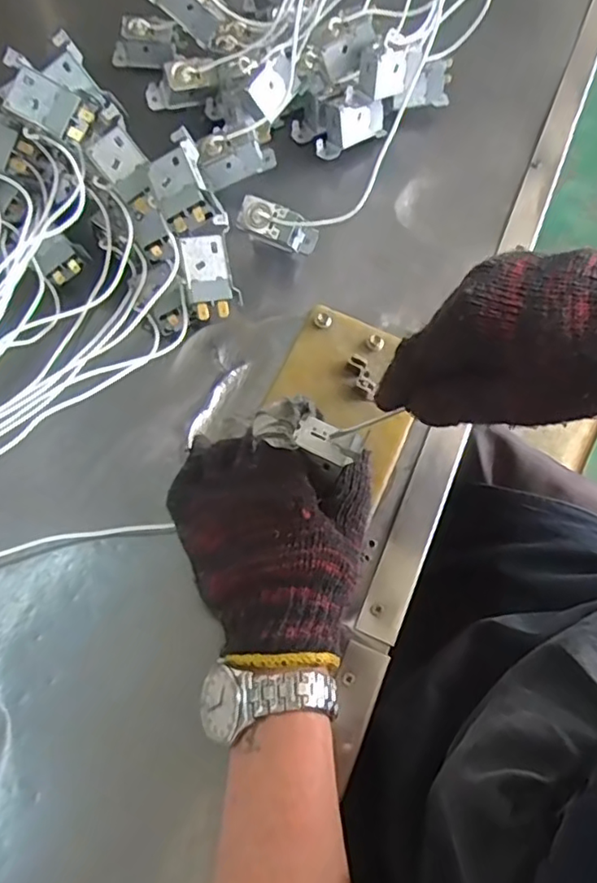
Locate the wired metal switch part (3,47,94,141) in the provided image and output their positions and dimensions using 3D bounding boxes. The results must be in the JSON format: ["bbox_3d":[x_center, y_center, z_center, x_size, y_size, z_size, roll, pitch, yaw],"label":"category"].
[{"bbox_3d":[-0.164,-0.222,0.395,0.056,0.018,0.036,30,100,-4],"label":"wired metal switch part"}]

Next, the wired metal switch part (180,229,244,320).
[{"bbox_3d":[-0.061,-0.114,0.418,0.034,0.020,0.054,-16,98,-13],"label":"wired metal switch part"}]

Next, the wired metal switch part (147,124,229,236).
[{"bbox_3d":[-0.076,-0.171,0.405,0.036,0.027,0.059,-23,78,11],"label":"wired metal switch part"}]

